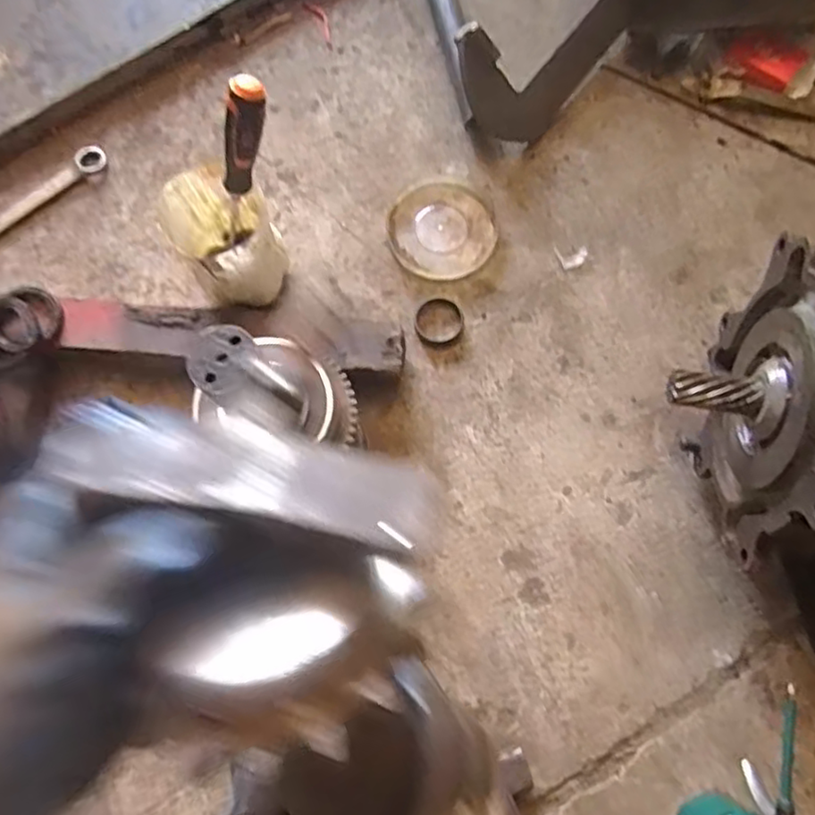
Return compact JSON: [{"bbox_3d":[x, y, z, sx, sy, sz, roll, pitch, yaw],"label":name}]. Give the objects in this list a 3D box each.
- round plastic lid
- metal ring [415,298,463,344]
[{"bbox_3d":[0.036,-0.186,0.690,0.105,0.014,0.110,0,75,0],"label":"round plastic lid"},{"bbox_3d":[0.032,-0.088,0.667,0.050,0.005,0.049,0,75,0],"label":"metal ring"}]

